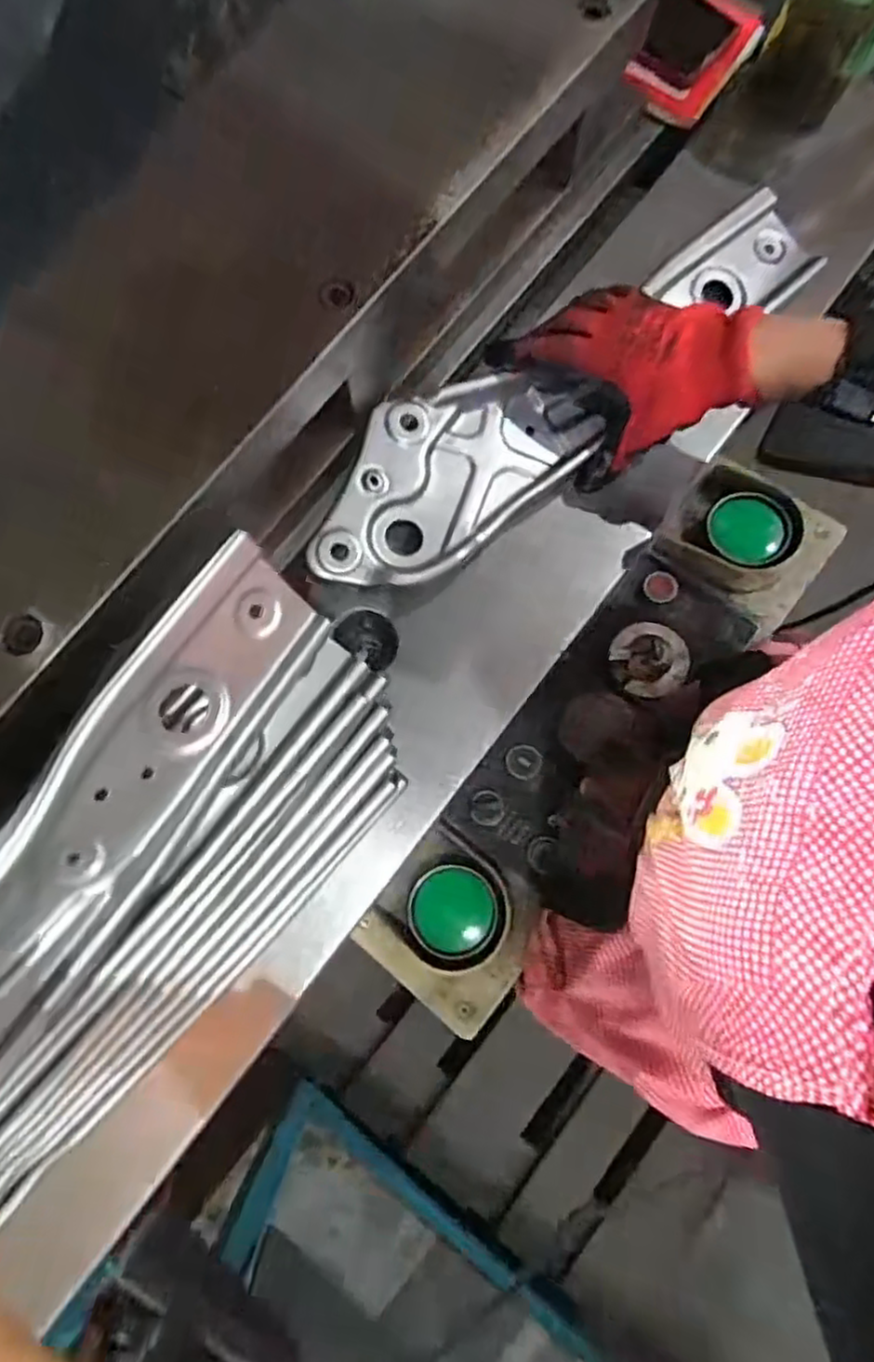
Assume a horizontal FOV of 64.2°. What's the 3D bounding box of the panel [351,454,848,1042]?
[{"bbox_3d":[0.136,0.060,0.605,0.154,0.085,0.502,37,81,5],"label":"panel"}]

